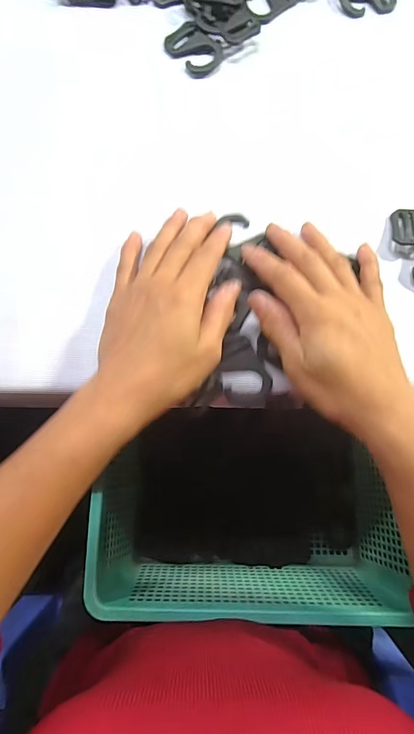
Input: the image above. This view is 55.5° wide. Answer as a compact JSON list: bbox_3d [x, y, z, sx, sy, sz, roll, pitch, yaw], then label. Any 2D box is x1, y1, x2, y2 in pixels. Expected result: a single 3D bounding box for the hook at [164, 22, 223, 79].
[{"bbox_3d":[-0.011,-0.268,0.332,0.034,0.007,0.047,-42,81,-9],"label":"hook"}]

